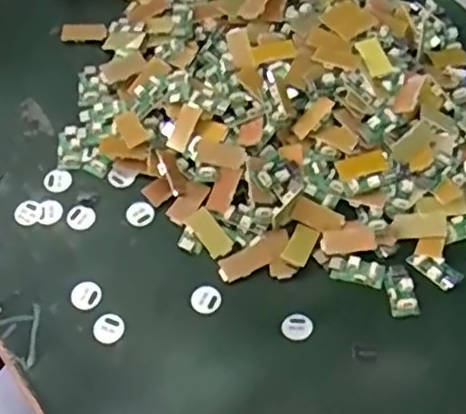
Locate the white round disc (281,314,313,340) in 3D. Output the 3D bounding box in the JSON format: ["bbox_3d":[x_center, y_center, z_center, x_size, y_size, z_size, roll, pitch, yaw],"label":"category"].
[{"bbox_3d":[0.036,0.068,0.366,0.015,0.004,0.016,0,61,0],"label":"white round disc"}]

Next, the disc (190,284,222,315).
[{"bbox_3d":[-0.016,0.054,0.378,0.017,0.004,0.017,0,61,0],"label":"disc"}]

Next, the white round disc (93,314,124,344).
[{"bbox_3d":[-0.070,0.068,0.366,0.016,0.004,0.017,0,61,0],"label":"white round disc"}]

